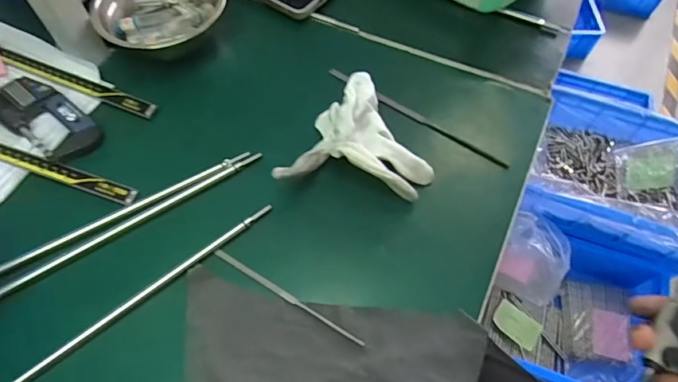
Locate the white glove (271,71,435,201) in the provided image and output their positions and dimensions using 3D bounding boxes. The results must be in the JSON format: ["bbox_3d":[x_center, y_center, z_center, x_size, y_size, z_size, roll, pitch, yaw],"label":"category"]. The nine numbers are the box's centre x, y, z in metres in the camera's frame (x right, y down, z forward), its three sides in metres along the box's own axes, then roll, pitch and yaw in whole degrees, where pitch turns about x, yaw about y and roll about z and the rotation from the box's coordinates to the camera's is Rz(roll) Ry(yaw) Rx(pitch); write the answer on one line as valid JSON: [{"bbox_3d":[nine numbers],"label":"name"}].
[{"bbox_3d":[0.019,-0.047,0.388,0.125,0.049,0.094,5,59,3],"label":"white glove"}]

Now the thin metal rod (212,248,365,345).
[{"bbox_3d":[-0.041,0.081,0.348,0.135,0.006,0.006,30,63,16],"label":"thin metal rod"}]

